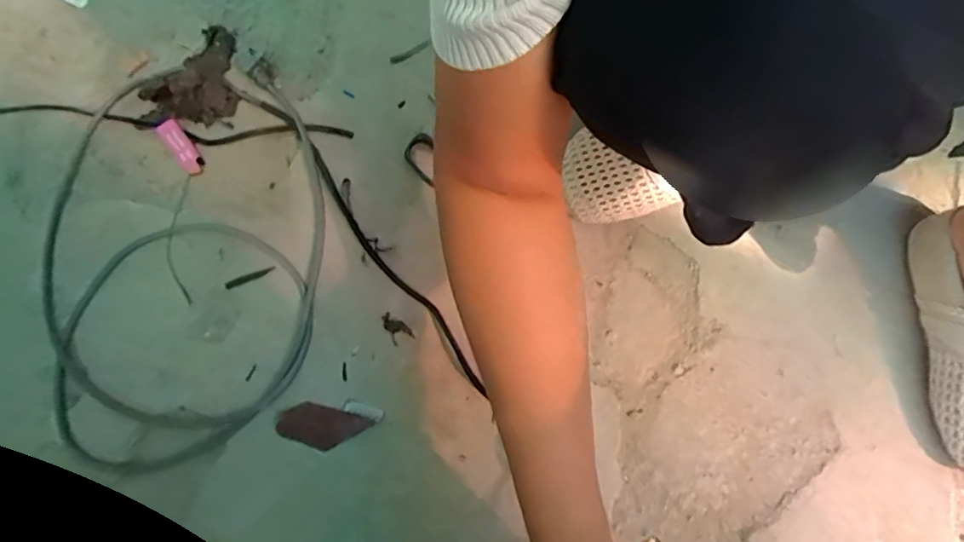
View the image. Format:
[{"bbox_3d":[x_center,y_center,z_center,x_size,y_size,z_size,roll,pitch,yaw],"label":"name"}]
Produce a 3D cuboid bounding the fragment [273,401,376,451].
[{"bbox_3d":[-0.142,0.140,0.470,0.076,0.014,0.036,14,75,3],"label":"fragment"}]

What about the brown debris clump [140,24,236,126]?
[{"bbox_3d":[-0.309,-0.217,0.566,0.092,0.026,0.118,3,75,0],"label":"brown debris clump"}]

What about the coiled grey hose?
[{"bbox_3d":[-0.293,-0.025,0.515,0.273,0.017,0.403,-10,75,-4],"label":"coiled grey hose"}]

